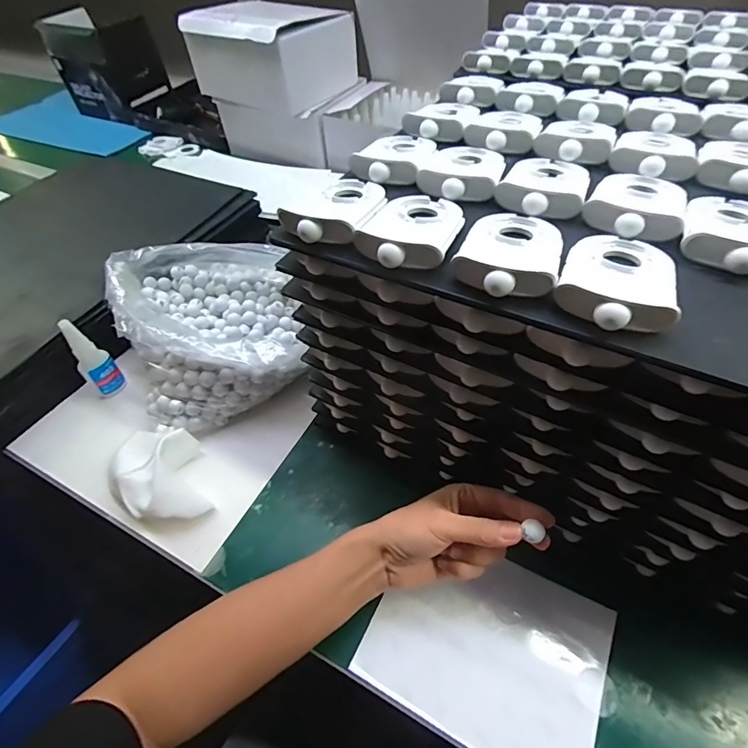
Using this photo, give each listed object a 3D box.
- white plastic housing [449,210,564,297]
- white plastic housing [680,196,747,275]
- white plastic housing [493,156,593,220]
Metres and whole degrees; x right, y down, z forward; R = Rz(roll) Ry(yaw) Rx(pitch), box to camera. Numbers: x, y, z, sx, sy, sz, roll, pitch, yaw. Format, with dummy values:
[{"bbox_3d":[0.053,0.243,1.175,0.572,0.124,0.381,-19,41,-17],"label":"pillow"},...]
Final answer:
[{"bbox_3d":[0.082,-0.076,0.262,0.058,0.017,0.090,14,52,15],"label":"white plastic housing"},{"bbox_3d":[0.225,-0.090,0.264,0.058,0.013,0.085,23,55,21],"label":"white plastic housing"},{"bbox_3d":[0.124,-0.139,0.311,0.056,0.013,0.084,18,53,18],"label":"white plastic housing"}]

